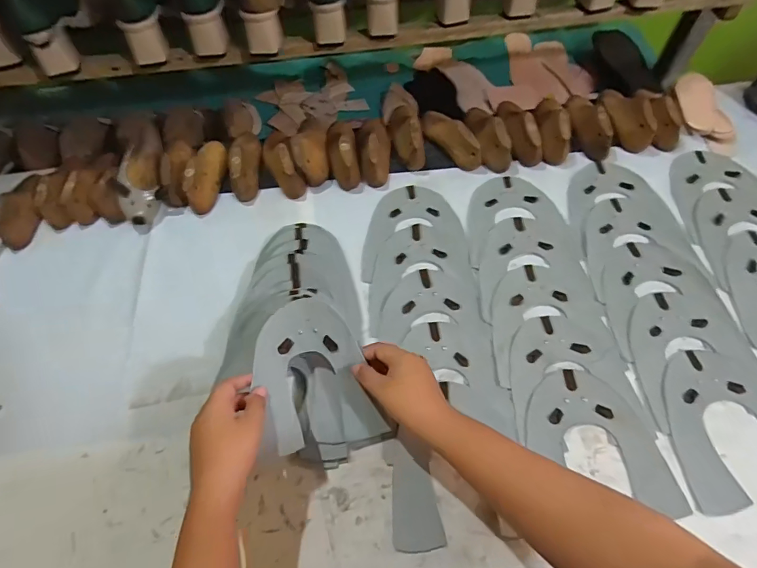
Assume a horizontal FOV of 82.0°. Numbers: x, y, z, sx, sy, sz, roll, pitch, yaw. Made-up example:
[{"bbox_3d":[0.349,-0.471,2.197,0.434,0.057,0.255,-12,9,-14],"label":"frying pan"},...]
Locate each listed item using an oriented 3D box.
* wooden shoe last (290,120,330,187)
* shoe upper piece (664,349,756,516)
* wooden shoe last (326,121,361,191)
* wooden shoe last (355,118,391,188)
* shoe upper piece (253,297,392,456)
[{"bbox_3d":[-0.106,-0.216,0.691,0.053,0.057,0.130,-8,61,-1],"label":"wooden shoe last"},{"bbox_3d":[0.390,0.152,0.483,0.152,0.006,0.160,-11,61,-3],"label":"shoe upper piece"},{"bbox_3d":[-0.056,-0.214,0.685,0.047,0.057,0.134,-9,61,-2],"label":"wooden shoe last"},{"bbox_3d":[-0.009,-0.222,0.682,0.051,0.056,0.140,-7,61,-1],"label":"wooden shoe last"},{"bbox_3d":[-0.073,0.101,0.467,0.110,0.046,0.171,-23,79,-25],"label":"shoe upper piece"}]

